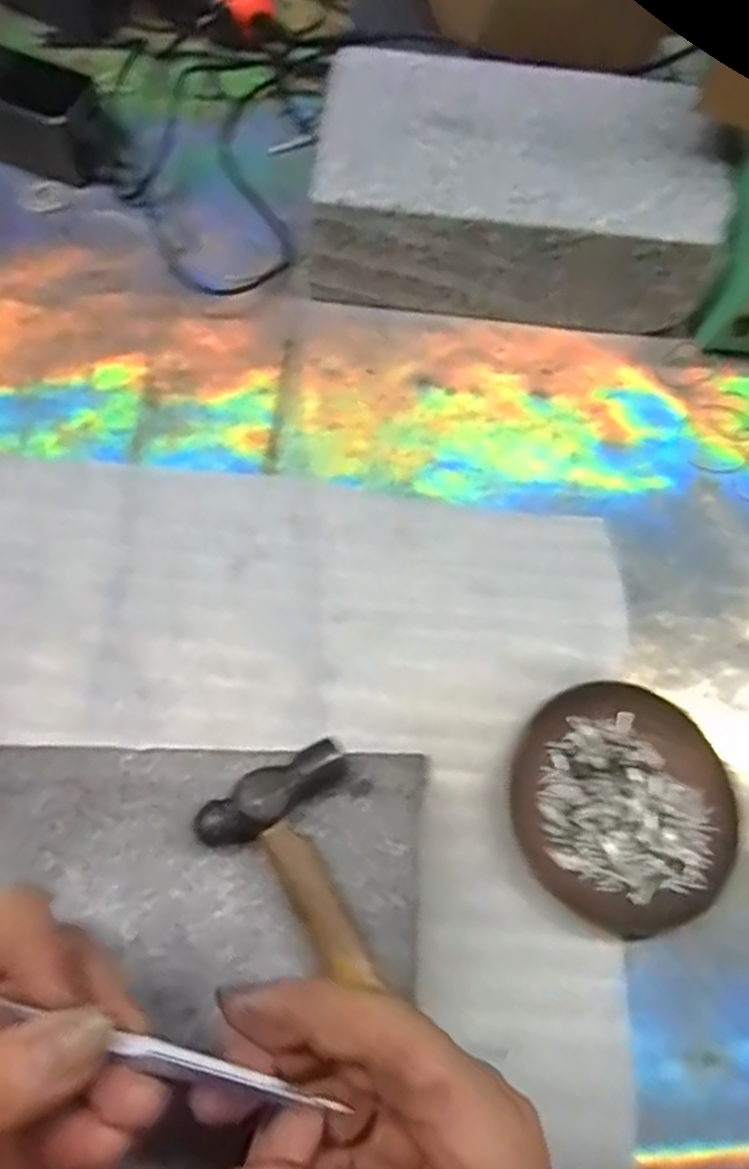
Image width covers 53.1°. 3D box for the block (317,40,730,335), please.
[{"bbox_3d":[0.087,-0.260,0.489,0.253,0.077,0.153,6,67,-2],"label":"block"}]

